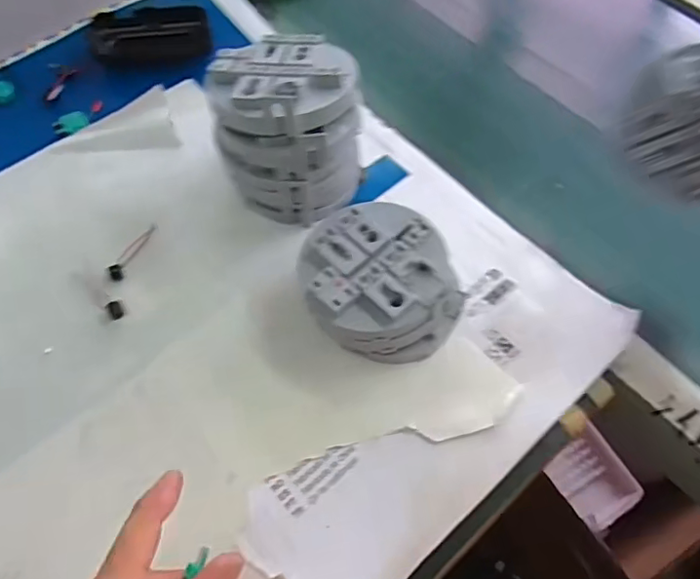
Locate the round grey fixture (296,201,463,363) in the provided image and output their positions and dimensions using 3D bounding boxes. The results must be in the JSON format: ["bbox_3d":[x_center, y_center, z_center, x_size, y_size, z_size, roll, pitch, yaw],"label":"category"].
[{"bbox_3d":[0.022,-0.005,0.398,0.108,0.061,0.103,2,61,-3],"label":"round grey fixture"}]

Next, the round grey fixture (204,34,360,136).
[{"bbox_3d":[-0.047,-0.145,0.381,0.095,0.029,0.091,1,61,-2],"label":"round grey fixture"}]

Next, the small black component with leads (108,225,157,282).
[{"bbox_3d":[-0.169,-0.031,0.431,0.010,0.007,0.056,19,61,7],"label":"small black component with leads"}]

